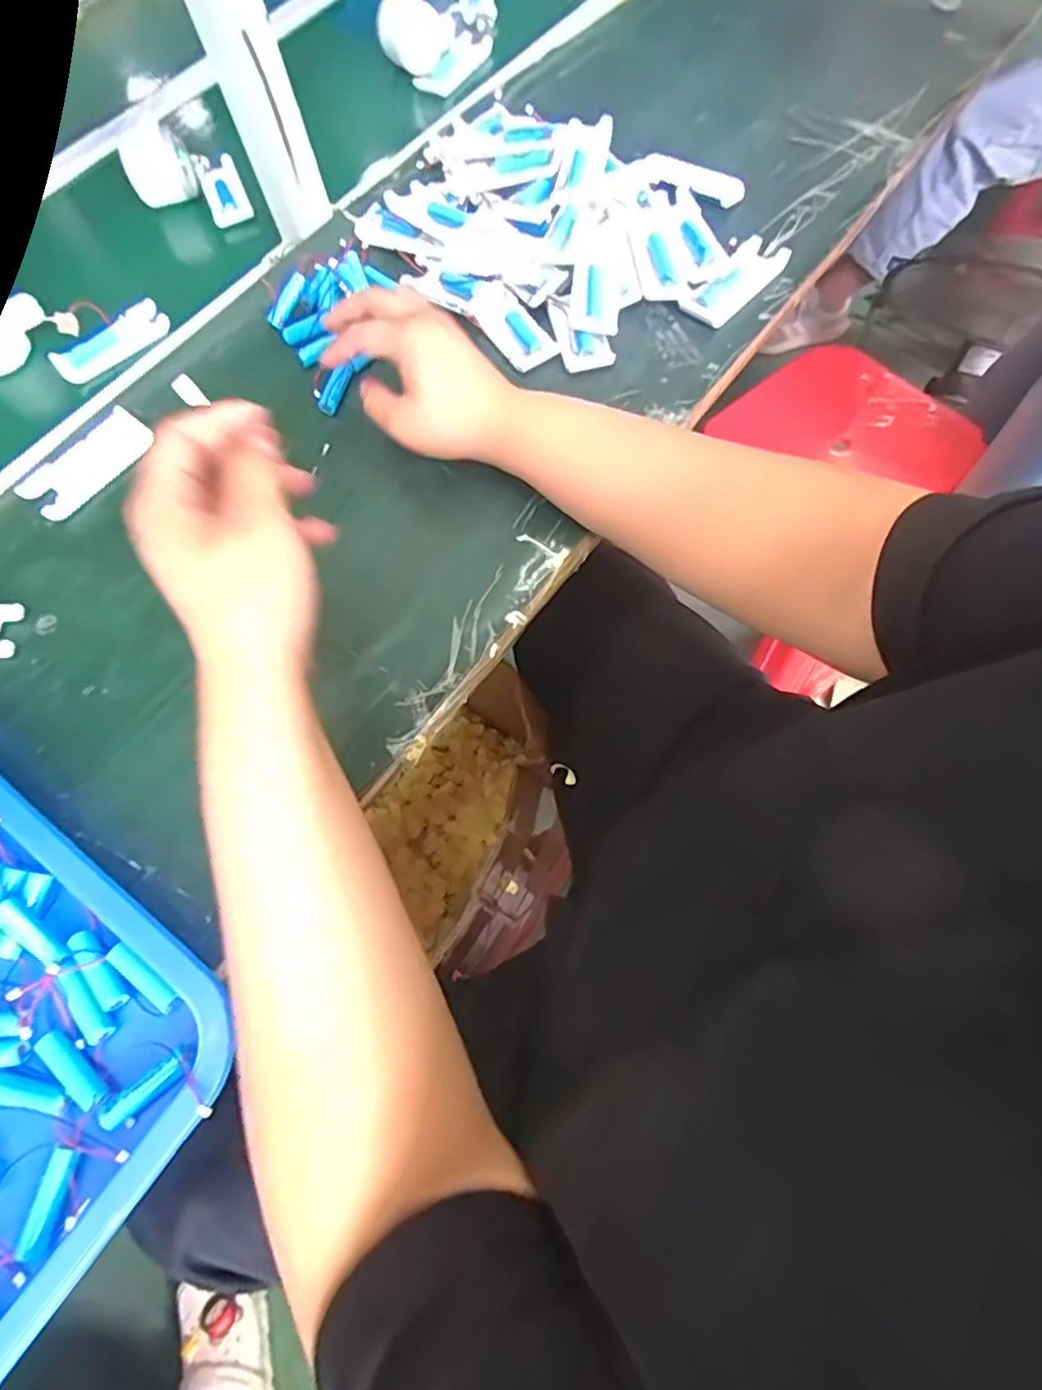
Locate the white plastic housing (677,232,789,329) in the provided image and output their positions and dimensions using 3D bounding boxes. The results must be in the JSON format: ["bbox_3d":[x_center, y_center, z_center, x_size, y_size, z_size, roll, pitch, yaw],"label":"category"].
[{"bbox_3d":[0.184,-0.352,0.545,0.040,0.017,0.104,38,76,18],"label":"white plastic housing"}]

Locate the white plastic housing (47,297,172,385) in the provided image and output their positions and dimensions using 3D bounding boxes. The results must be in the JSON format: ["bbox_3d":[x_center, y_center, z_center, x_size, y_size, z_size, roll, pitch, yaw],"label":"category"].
[{"bbox_3d":[-0.368,-0.318,0.579,0.103,0.018,0.046,-43,74,-14],"label":"white plastic housing"}]

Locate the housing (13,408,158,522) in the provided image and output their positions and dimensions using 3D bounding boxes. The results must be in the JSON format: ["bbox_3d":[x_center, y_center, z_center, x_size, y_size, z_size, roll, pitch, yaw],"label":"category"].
[{"bbox_3d":[-0.345,-0.185,0.511,0.048,0.009,0.104,38,75,14],"label":"housing"}]

